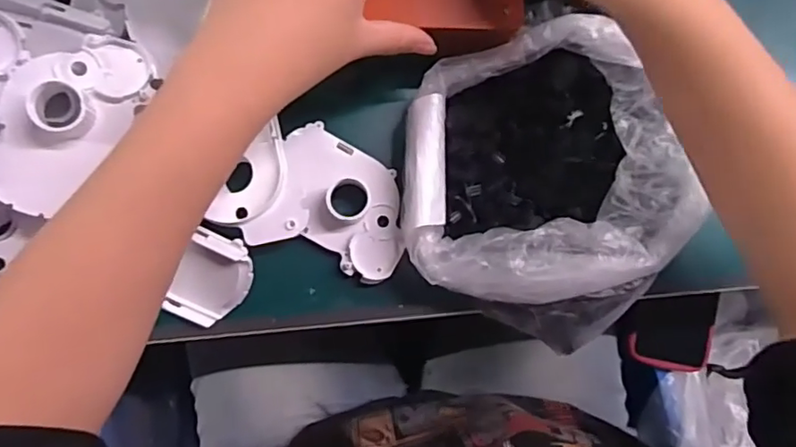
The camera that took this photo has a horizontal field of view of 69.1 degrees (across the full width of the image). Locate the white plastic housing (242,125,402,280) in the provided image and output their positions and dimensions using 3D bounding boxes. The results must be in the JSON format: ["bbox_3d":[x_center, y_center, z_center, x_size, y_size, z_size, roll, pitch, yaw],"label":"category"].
[{"bbox_3d":[-0.036,-0.012,0.368,0.092,0.027,0.079,22,85,-4],"label":"white plastic housing"}]

